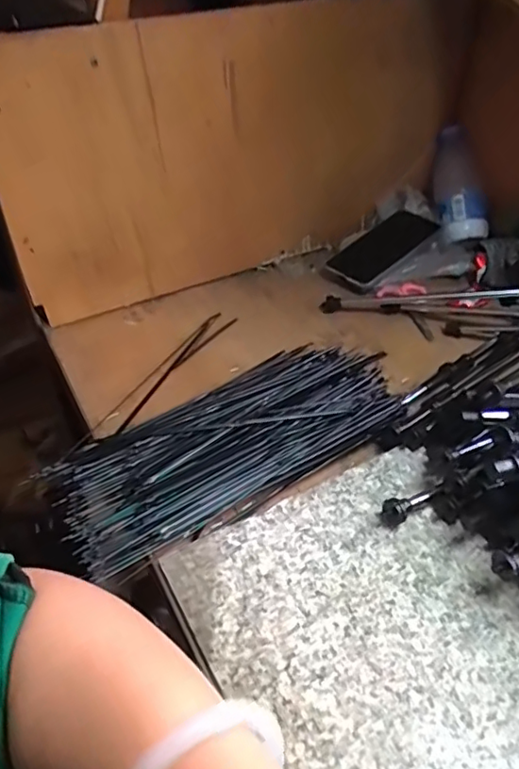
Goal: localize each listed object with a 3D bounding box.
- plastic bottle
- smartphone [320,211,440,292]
[{"bbox_3d":[0.263,-0.264,0.771,0.060,0.048,0.153,-8,83,-7],"label":"plastic bottle"},{"bbox_3d":[0.157,-0.176,0.746,0.156,0.010,0.073,-37,58,-20],"label":"smartphone"}]

